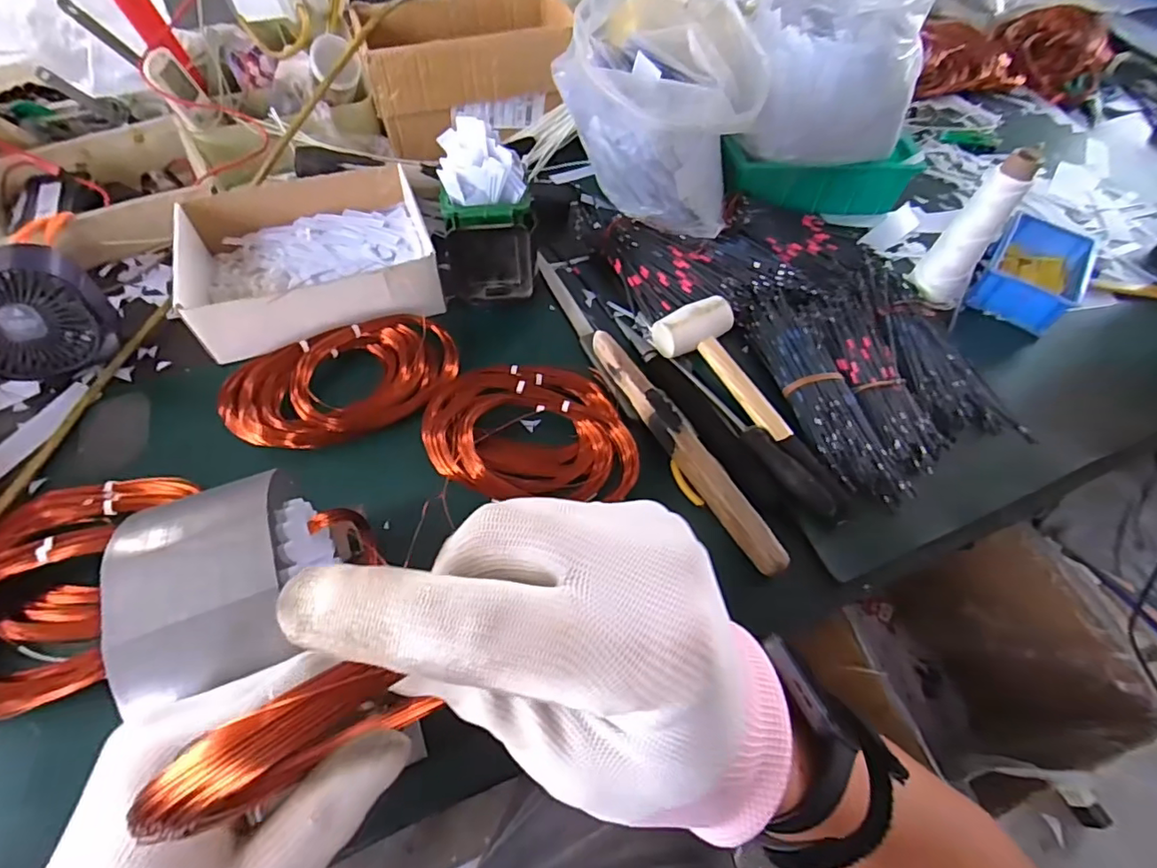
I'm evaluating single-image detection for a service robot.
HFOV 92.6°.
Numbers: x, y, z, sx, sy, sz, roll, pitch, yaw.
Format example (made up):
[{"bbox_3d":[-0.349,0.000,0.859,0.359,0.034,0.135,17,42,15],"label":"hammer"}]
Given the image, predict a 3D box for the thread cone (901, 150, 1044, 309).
[{"bbox_3d":[0.425,-0.213,0.601,0.057,0.179,0.051,41,64,20],"label":"thread cone"}]

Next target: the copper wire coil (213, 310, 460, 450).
[{"bbox_3d":[-0.234,-0.051,0.544,0.228,0.049,0.112,-12,60,-11],"label":"copper wire coil"}]

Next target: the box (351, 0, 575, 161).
[{"bbox_3d":[-0.147,-0.507,0.756,0.279,0.114,0.161,-15,60,-13],"label":"box"}]

